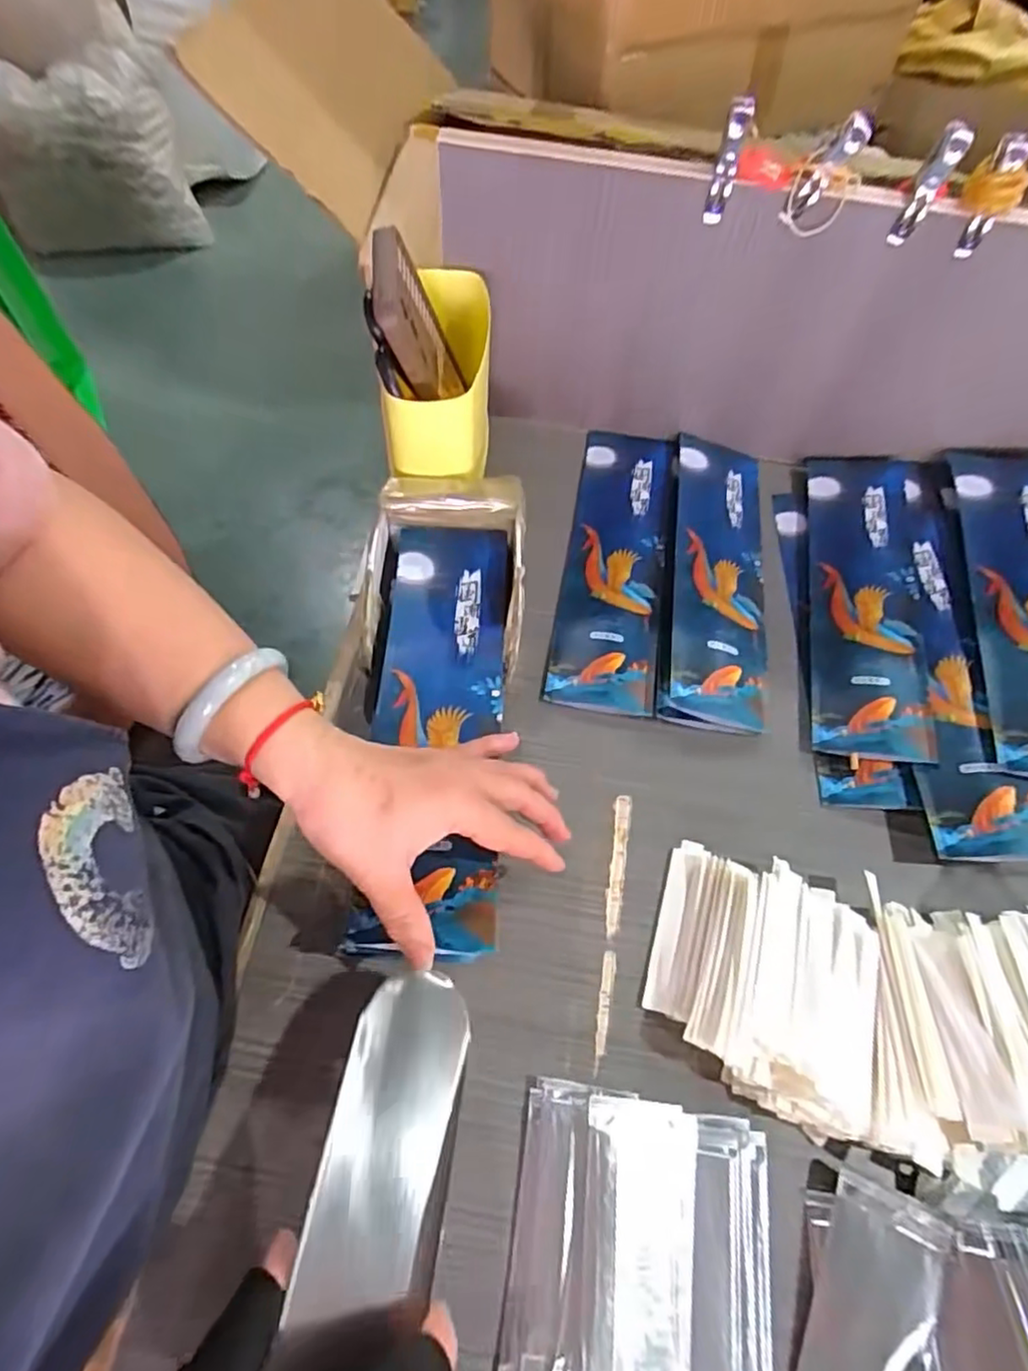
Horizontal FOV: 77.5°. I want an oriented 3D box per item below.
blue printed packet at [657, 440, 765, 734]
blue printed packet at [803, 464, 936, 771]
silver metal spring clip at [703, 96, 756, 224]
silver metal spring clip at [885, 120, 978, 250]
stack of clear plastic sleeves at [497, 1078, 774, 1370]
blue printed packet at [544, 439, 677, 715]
[{"bbox_3d":[0.157,-0.093,0.490,0.072,0.013,0.272,10,61,3],"label":"blue printed packet"},{"bbox_3d":[0.262,-0.074,0.482,0.074,0.015,0.278,12,61,4],"label":"blue printed packet"},{"bbox_3d":[0.133,-0.325,0.397,0.014,0.065,0.024,17,62,7],"label":"silver metal spring clip"},{"bbox_3d":[0.252,-0.302,0.388,0.017,0.064,0.021,31,64,14],"label":"silver metal spring clip"},{"bbox_3d":[0.060,0.264,0.290,0.120,0.018,0.129,9,61,2],"label":"stack of clear plastic sleeves"},{"bbox_3d":[0.082,-0.103,0.504,0.078,0.013,0.278,10,61,3],"label":"blue printed packet"}]

